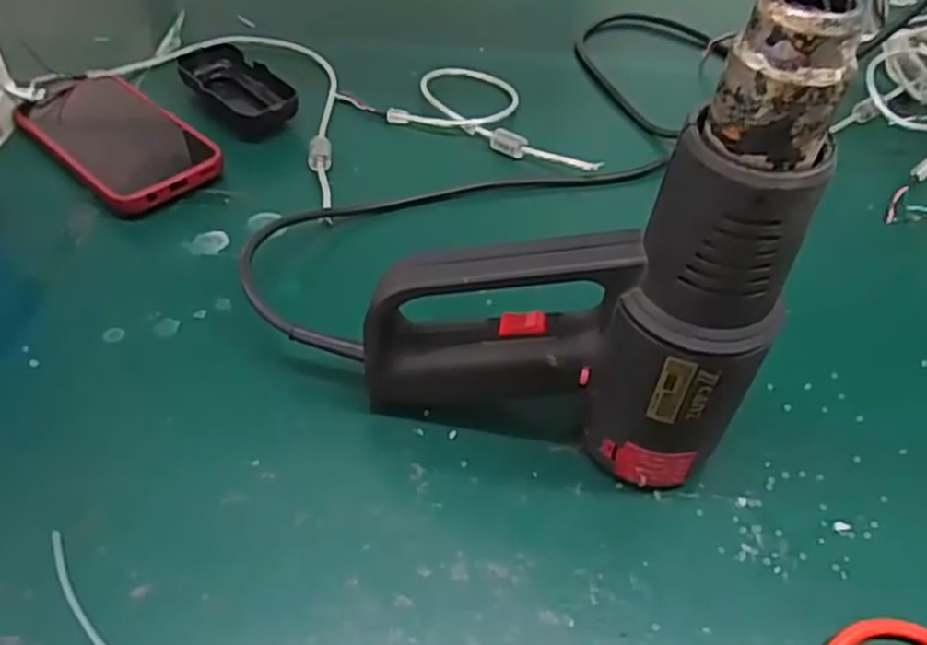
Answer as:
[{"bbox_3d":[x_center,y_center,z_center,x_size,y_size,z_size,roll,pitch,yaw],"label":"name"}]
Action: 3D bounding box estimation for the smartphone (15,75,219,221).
[{"bbox_3d":[-0.254,-0.134,0.524,0.082,0.020,0.172,-35,59,-29],"label":"smartphone"}]

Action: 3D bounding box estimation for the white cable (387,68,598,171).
[{"bbox_3d":[0.038,-0.166,0.581,0.166,0.013,0.101,19,50,14],"label":"white cable"}]

